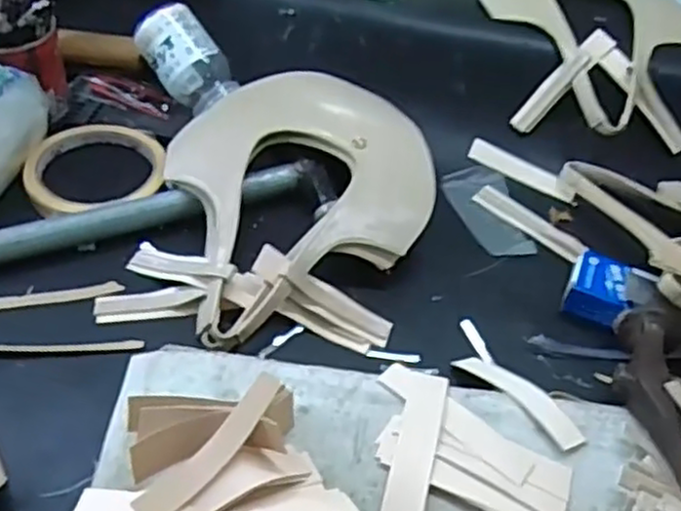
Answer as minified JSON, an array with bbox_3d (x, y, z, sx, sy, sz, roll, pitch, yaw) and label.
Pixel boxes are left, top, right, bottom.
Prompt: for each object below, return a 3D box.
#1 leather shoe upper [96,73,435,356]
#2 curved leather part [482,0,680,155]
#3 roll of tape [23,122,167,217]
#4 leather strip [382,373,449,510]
[{"bbox_3d":[-0.032,-0.037,0.480,0.176,0.049,0.228,13,46,4],"label":"leather shoe upper"},{"bbox_3d":[0.195,-0.172,0.592,0.170,0.057,0.192,12,46,3],"label":"curved leather part"},{"bbox_3d":[-0.173,-0.064,0.508,0.094,0.013,0.087,3,50,-4],"label":"roll of tape"},{"bbox_3d":[0.038,0.091,0.360,0.020,0.004,0.084,15,46,6],"label":"leather strip"}]

